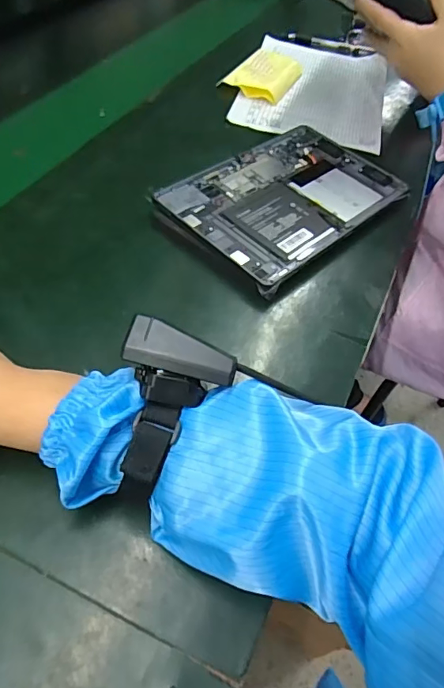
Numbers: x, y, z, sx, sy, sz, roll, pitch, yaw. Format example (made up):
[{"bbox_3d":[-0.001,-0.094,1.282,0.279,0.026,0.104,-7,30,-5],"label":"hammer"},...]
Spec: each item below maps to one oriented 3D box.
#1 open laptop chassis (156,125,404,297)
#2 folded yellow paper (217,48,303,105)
[{"bbox_3d":[0.072,-0.165,0.522,0.168,0.017,0.260,39,59,24],"label":"open laptop chassis"},{"bbox_3d":[0.063,-0.400,0.700,0.082,0.022,0.116,23,54,14],"label":"folded yellow paper"}]

